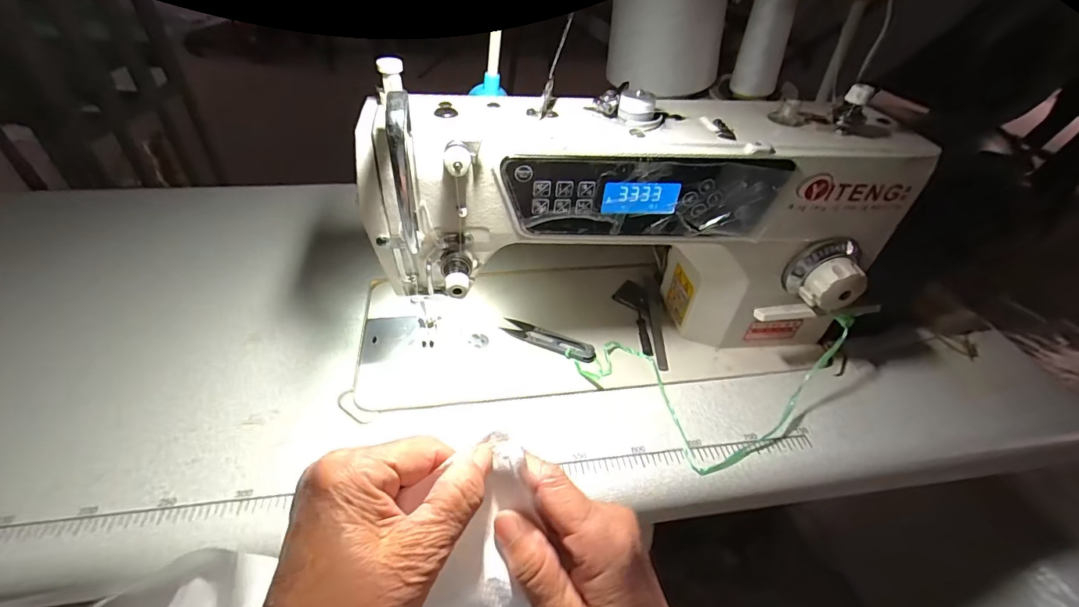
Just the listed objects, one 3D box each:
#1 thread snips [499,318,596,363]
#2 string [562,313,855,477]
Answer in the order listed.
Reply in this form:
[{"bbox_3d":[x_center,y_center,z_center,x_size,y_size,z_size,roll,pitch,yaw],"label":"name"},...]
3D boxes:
[{"bbox_3d":[0.009,0.036,0.468,0.097,0.010,0.024,21,44,18],"label":"thread snips"},{"bbox_3d":[0.154,0.038,0.431,0.185,0.069,0.179,-29,51,-31],"label":"string"}]

